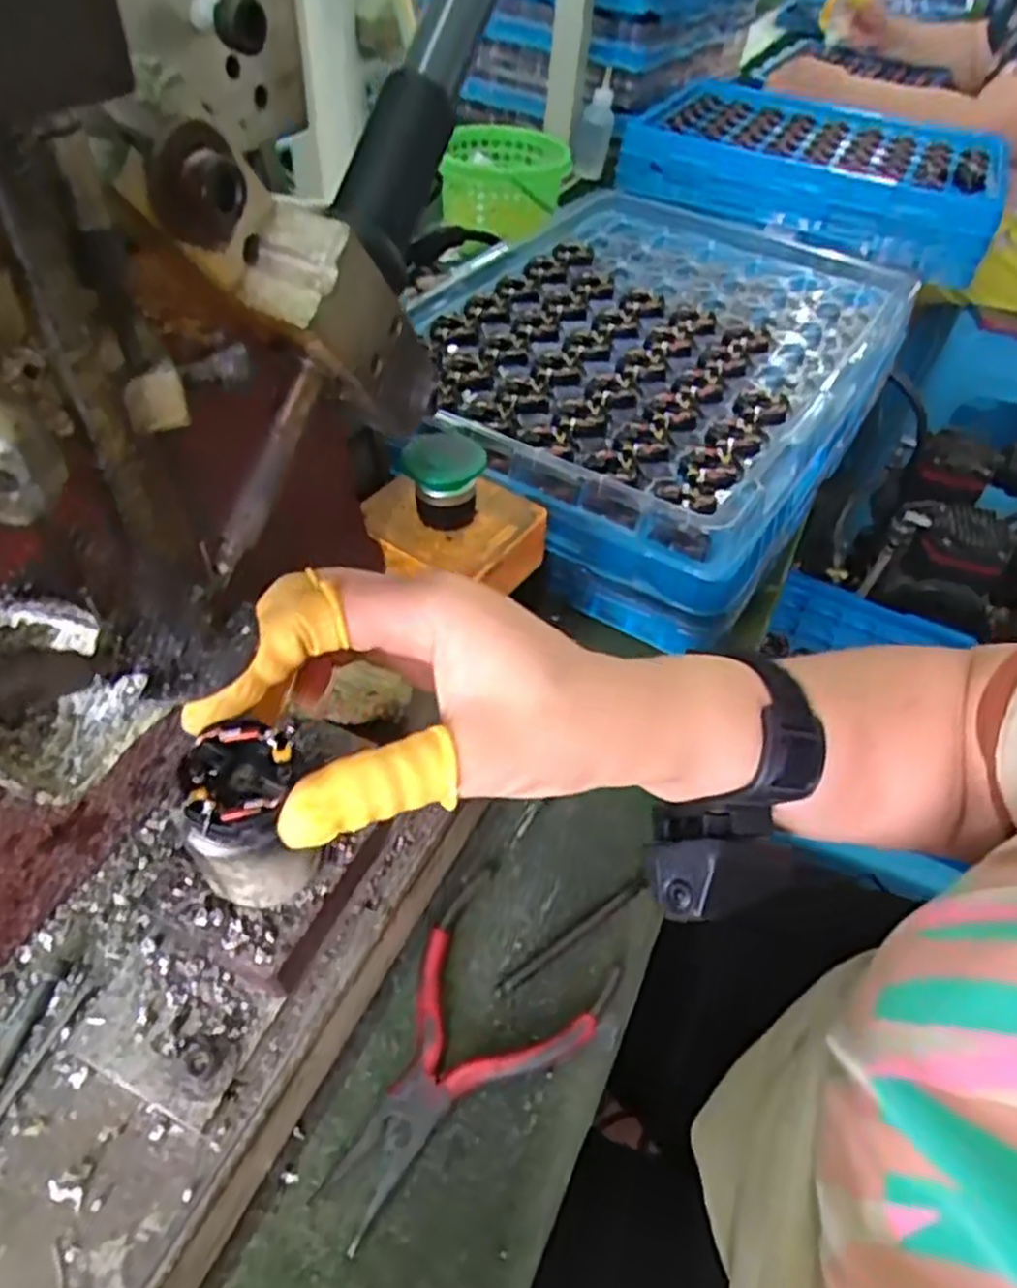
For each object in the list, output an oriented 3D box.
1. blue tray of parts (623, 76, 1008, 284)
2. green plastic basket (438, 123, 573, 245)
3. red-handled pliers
[{"bbox_3d":[0.337,-0.534,0.858,0.380,0.067,0.321,20,50,12],"label":"blue tray of parts"},{"bbox_3d":[-0.008,-0.437,0.728,0.117,0.072,0.132,11,49,5],"label":"green plastic basket"},{"bbox_3d":[-0.022,0.144,0.278,0.073,0.011,0.118,34,54,25],"label":"red-handled pliers"}]

